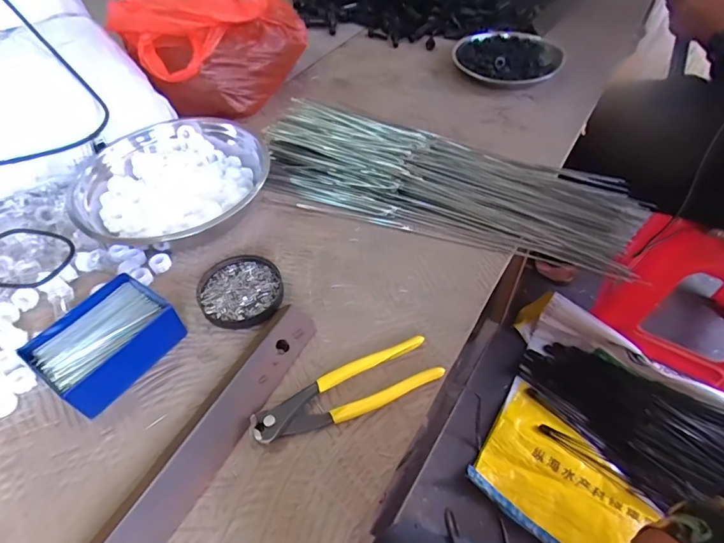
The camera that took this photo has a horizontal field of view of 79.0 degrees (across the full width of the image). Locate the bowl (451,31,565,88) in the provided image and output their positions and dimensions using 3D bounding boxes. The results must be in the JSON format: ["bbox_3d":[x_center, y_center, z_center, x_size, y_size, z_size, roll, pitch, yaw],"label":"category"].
[{"bbox_3d":[0.257,-0.377,0.776,0.164,0.028,0.169,-1,50,1],"label":"bowl"}]

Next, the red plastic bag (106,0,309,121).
[{"bbox_3d":[-0.230,-0.388,0.720,0.259,0.153,0.282,-4,50,-1],"label":"red plastic bag"}]

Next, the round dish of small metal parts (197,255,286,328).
[{"bbox_3d":[-0.128,0.020,0.464,0.084,0.012,0.087,-1,50,1],"label":"round dish of small metal parts"}]

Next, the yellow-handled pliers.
[{"bbox_3d":[-0.011,0.106,0.380,0.163,0.014,0.043,-21,53,-15],"label":"yellow-handled pliers"}]

